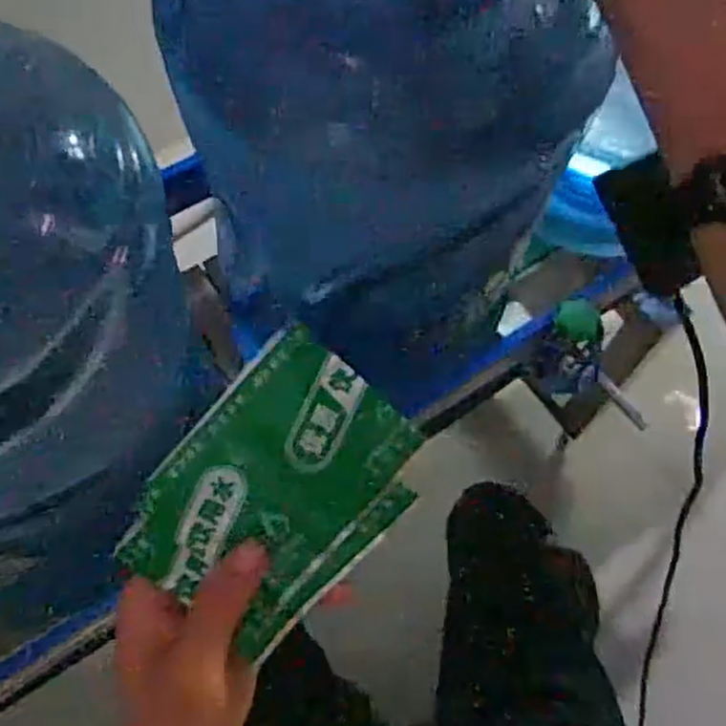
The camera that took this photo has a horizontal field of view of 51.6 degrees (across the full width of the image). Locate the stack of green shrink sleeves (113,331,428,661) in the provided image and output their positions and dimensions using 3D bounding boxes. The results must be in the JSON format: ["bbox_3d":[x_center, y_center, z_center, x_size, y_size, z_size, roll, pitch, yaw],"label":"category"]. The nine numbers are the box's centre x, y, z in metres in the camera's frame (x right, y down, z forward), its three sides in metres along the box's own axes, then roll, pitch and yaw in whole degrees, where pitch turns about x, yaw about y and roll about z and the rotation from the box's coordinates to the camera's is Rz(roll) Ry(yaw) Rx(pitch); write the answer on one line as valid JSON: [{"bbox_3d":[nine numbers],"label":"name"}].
[{"bbox_3d":[-0.035,0.055,0.314,0.087,0.008,0.116,42,91,-6],"label":"stack of green shrink sleeves"}]

